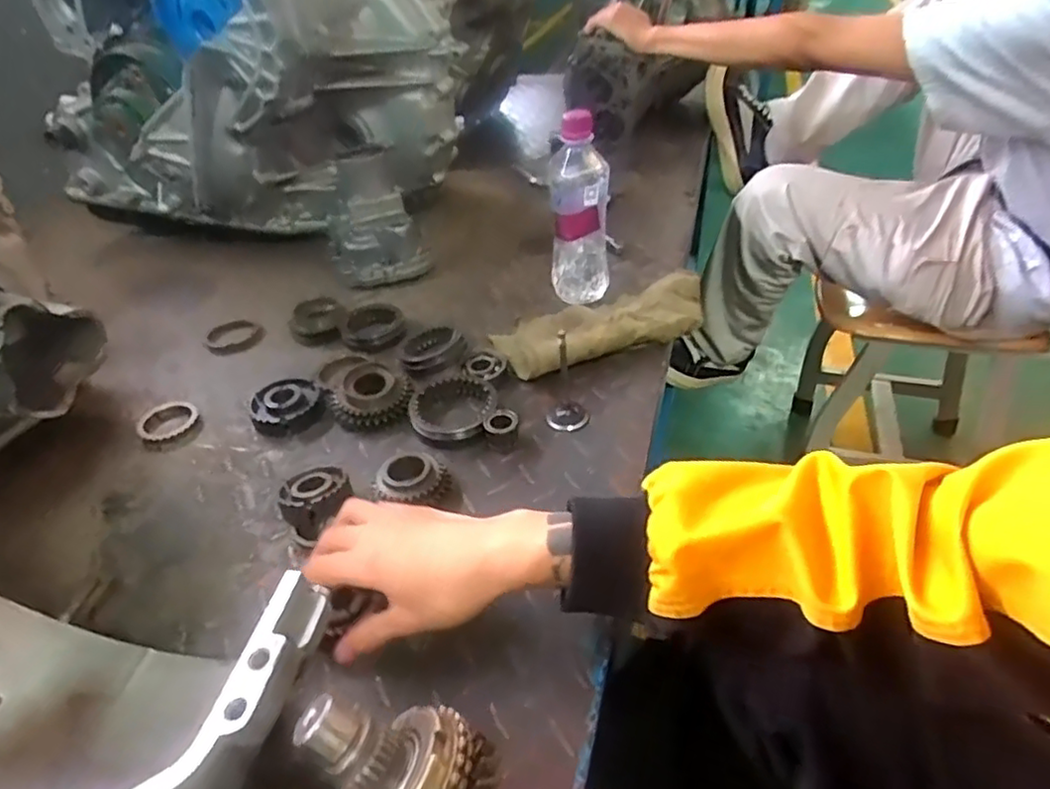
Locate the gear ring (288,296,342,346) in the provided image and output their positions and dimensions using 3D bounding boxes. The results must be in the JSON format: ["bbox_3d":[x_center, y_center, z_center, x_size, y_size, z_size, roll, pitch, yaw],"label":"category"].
[{"bbox_3d":[-0.234,-0.081,0.716,0.058,0.028,0.058,-3,39,2],"label":"gear ring"}]

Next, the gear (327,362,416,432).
[{"bbox_3d":[-0.145,0.001,0.604,0.078,0.033,0.078,-17,41,-15],"label":"gear"}]

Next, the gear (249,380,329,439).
[{"bbox_3d":[-0.227,0.012,0.618,0.069,0.025,0.069,-22,43,-20],"label":"gear"}]

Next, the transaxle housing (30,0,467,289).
[{"bbox_3d":[-0.376,-0.394,0.842,0.536,0.381,0.260,10,42,17],"label":"transaxle housing"}]

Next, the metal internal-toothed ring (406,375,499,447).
[{"bbox_3d":[-0.066,0.013,0.585,0.083,0.020,0.078,-3,39,2],"label":"metal internal-toothed ring"}]

